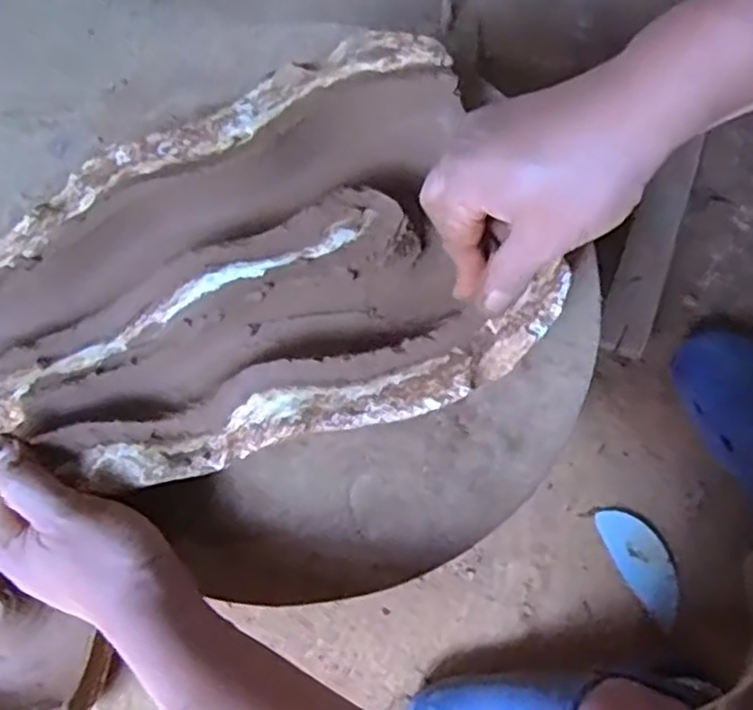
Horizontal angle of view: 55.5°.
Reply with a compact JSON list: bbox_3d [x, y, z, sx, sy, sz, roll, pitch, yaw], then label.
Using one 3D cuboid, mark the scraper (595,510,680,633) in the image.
[{"bbox_3d":[0.263,0.203,0.702,0.050,0.004,0.116,-27,72,-7],"label":"scraper"}]

